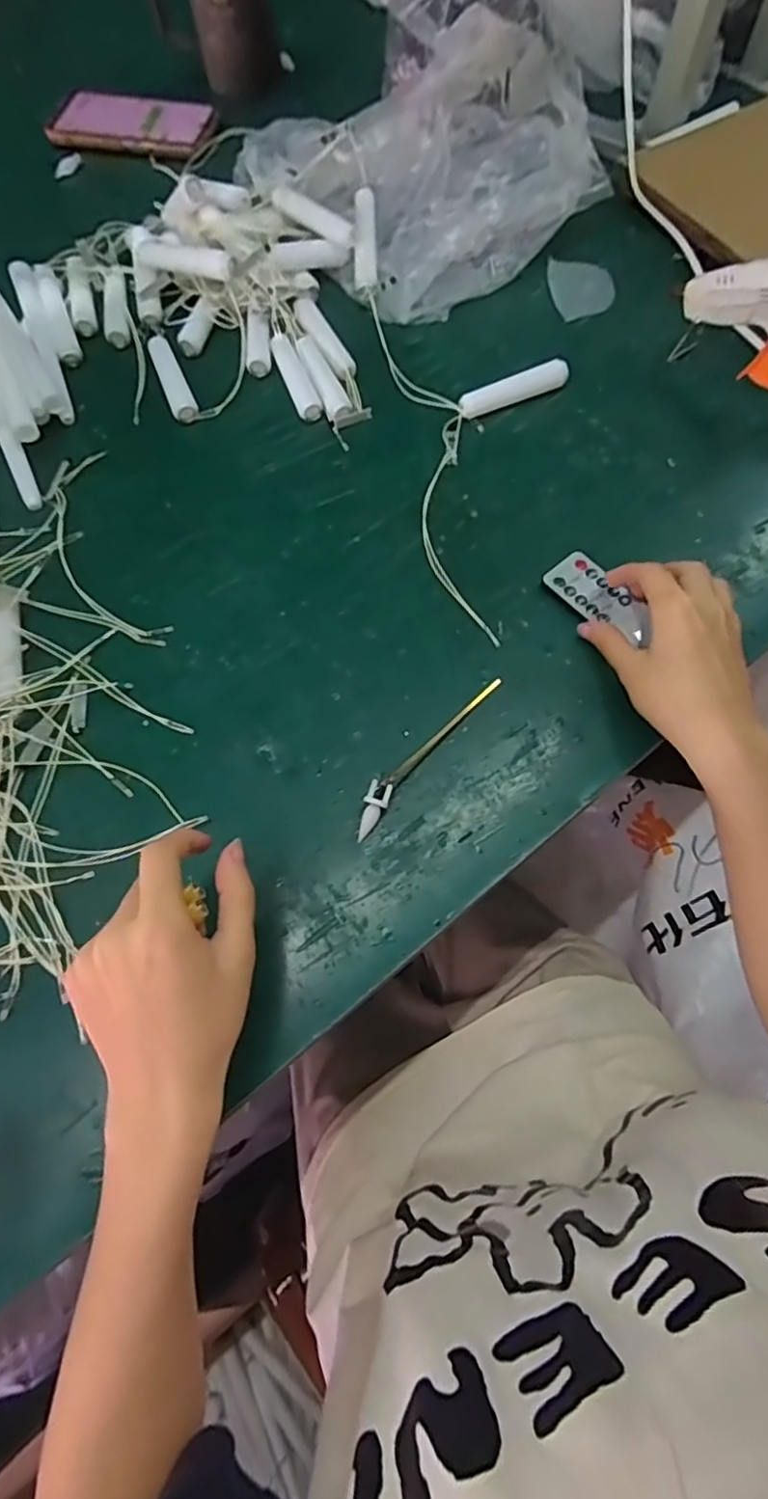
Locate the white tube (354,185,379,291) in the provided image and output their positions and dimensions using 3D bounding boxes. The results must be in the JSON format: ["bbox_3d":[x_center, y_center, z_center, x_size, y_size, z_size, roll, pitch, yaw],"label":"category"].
[{"bbox_3d":[-0.016,-0.440,0.544,0.020,0.015,0.092,-1,84,2],"label":"white tube"}]

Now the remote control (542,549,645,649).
[{"bbox_3d":[0.149,-0.104,0.433,0.078,0.004,0.037,43,76,14],"label":"remote control"}]

